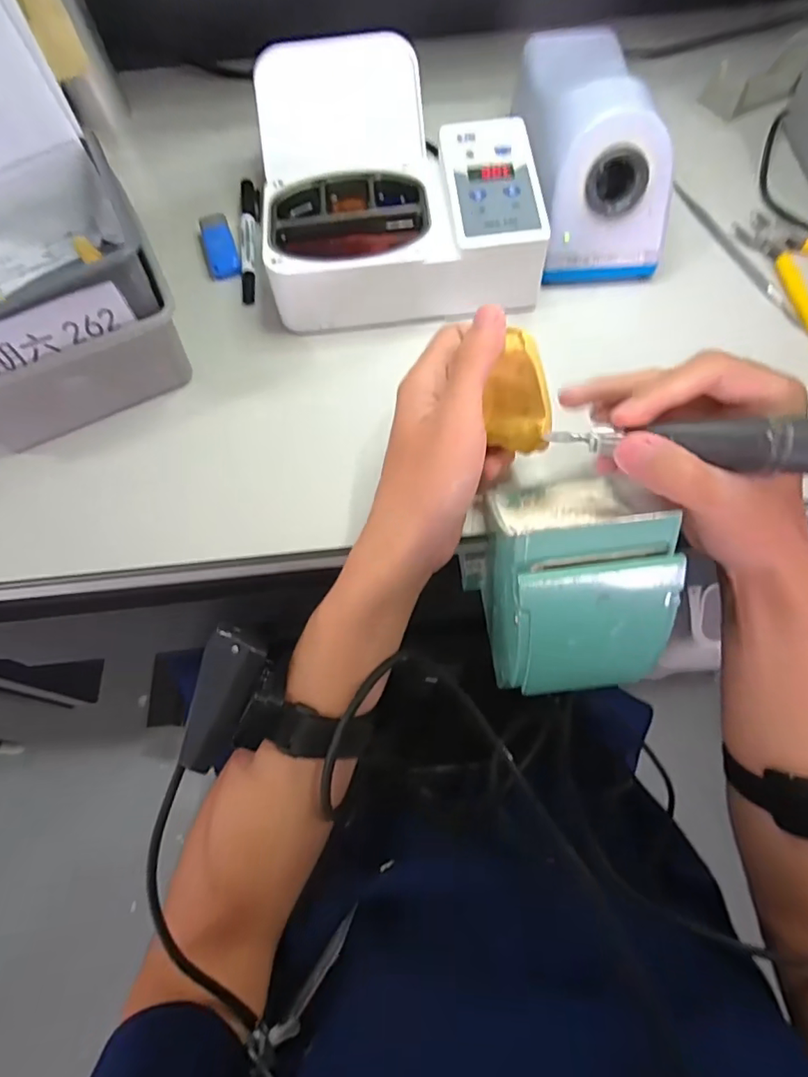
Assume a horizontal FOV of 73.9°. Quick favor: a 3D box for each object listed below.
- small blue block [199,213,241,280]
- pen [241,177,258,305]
[{"bbox_3d":[-0.147,-0.233,0.429,0.025,0.014,0.060,-17,65,-5],"label":"small blue block"},{"bbox_3d":[-0.125,-0.244,0.434,0.014,0.013,0.137,-7,64,0],"label":"pen"}]

